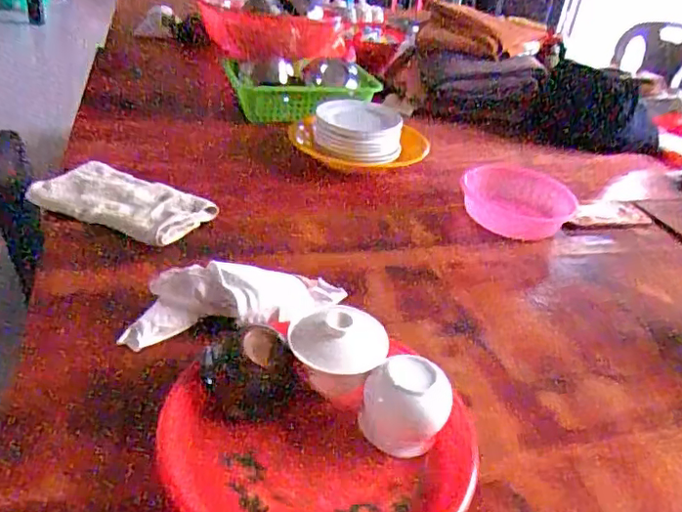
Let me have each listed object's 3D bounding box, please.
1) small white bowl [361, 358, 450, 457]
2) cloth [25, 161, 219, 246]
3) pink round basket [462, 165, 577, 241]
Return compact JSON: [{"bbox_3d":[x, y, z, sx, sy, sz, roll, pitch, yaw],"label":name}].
[{"bbox_3d":[0.055,0.128,0.487,0.066,0.066,0.064,5,31,-3],"label":"small white bowl"},{"bbox_3d":[-0.300,-0.079,0.787,0.244,0.028,0.121,19,34,17],"label":"cloth"},{"bbox_3d":[0.280,-0.084,0.902,0.162,0.061,0.173,5,31,-3],"label":"pink round basket"}]

